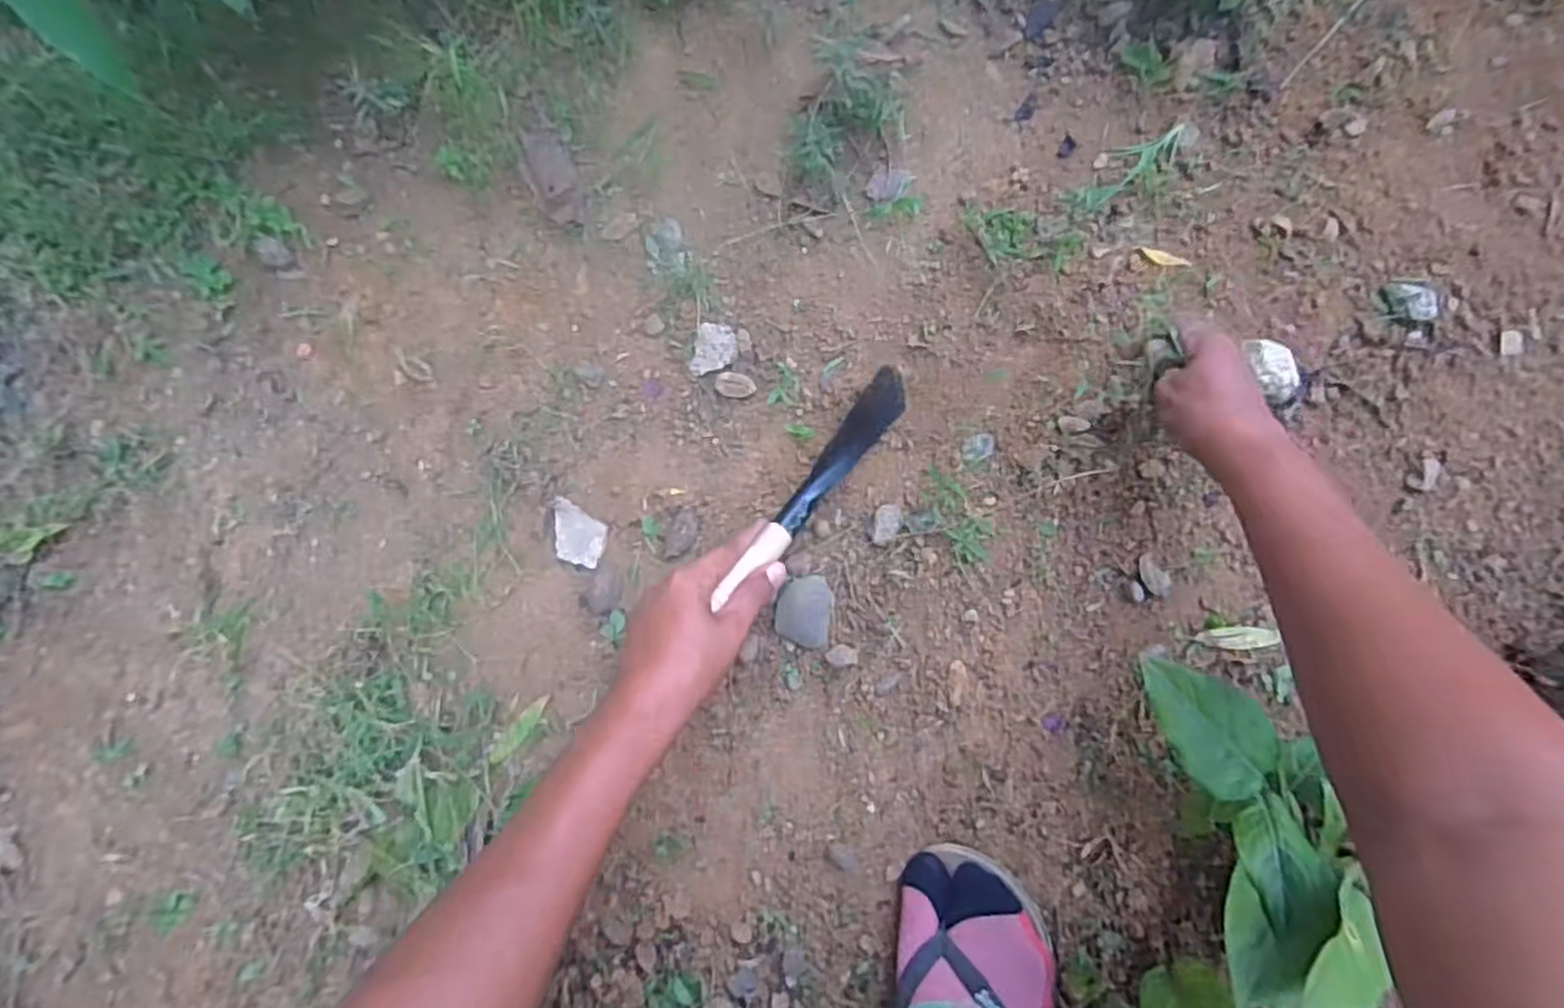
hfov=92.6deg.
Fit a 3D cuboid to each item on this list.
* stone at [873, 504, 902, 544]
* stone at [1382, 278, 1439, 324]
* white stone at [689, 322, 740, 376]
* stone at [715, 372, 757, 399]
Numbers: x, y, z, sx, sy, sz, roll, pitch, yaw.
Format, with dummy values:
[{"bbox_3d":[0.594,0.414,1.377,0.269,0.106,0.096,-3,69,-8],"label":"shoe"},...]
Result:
[{"bbox_3d":[0.083,0.017,0.590,0.020,0.012,0.031,12,85,6],"label":"stone"},{"bbox_3d":[0.479,-0.156,0.570,0.037,0.012,0.037,-1,84,5],"label":"stone"},{"bbox_3d":[-0.055,-0.127,0.623,0.035,0.009,0.045,12,85,6],"label":"white stone"},{"bbox_3d":[-0.038,-0.098,0.617,0.032,0.006,0.020,7,84,5],"label":"stone"}]

